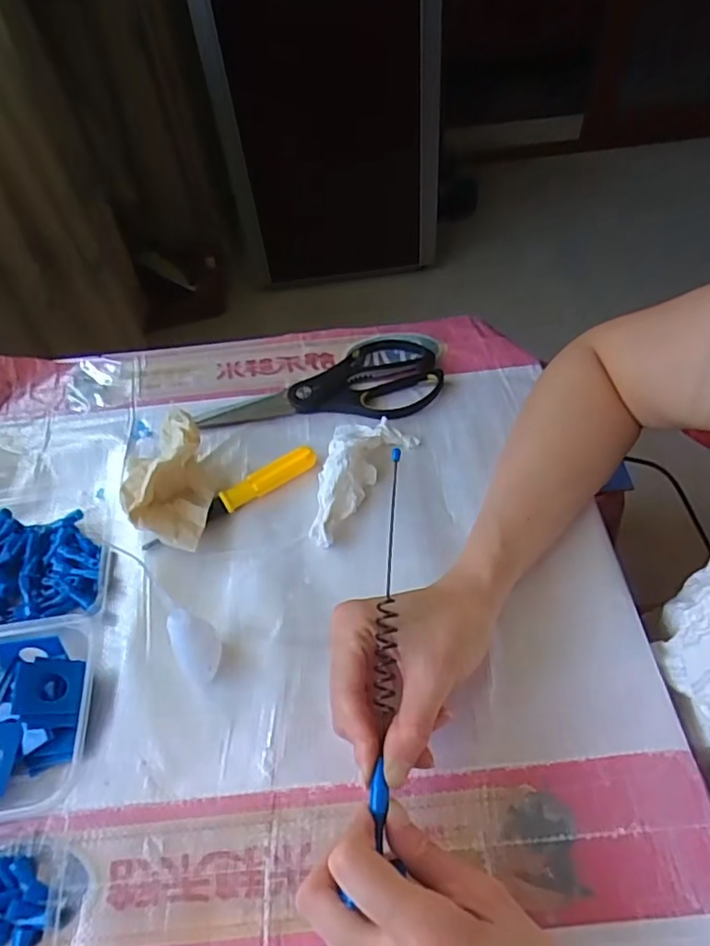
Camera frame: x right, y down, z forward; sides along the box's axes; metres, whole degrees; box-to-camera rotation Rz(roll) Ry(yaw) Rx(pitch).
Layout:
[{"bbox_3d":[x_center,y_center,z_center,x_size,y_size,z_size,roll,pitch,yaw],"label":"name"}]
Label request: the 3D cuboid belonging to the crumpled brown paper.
[{"bbox_3d":[-0.144,0.004,0.457,0.064,0.054,0.115,-12,52,-4],"label":"crumpled brown paper"}]

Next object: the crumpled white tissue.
[{"bbox_3d":[-0.010,-0.006,0.467,0.058,0.028,0.119,28,59,24],"label":"crumpled white tissue"}]

